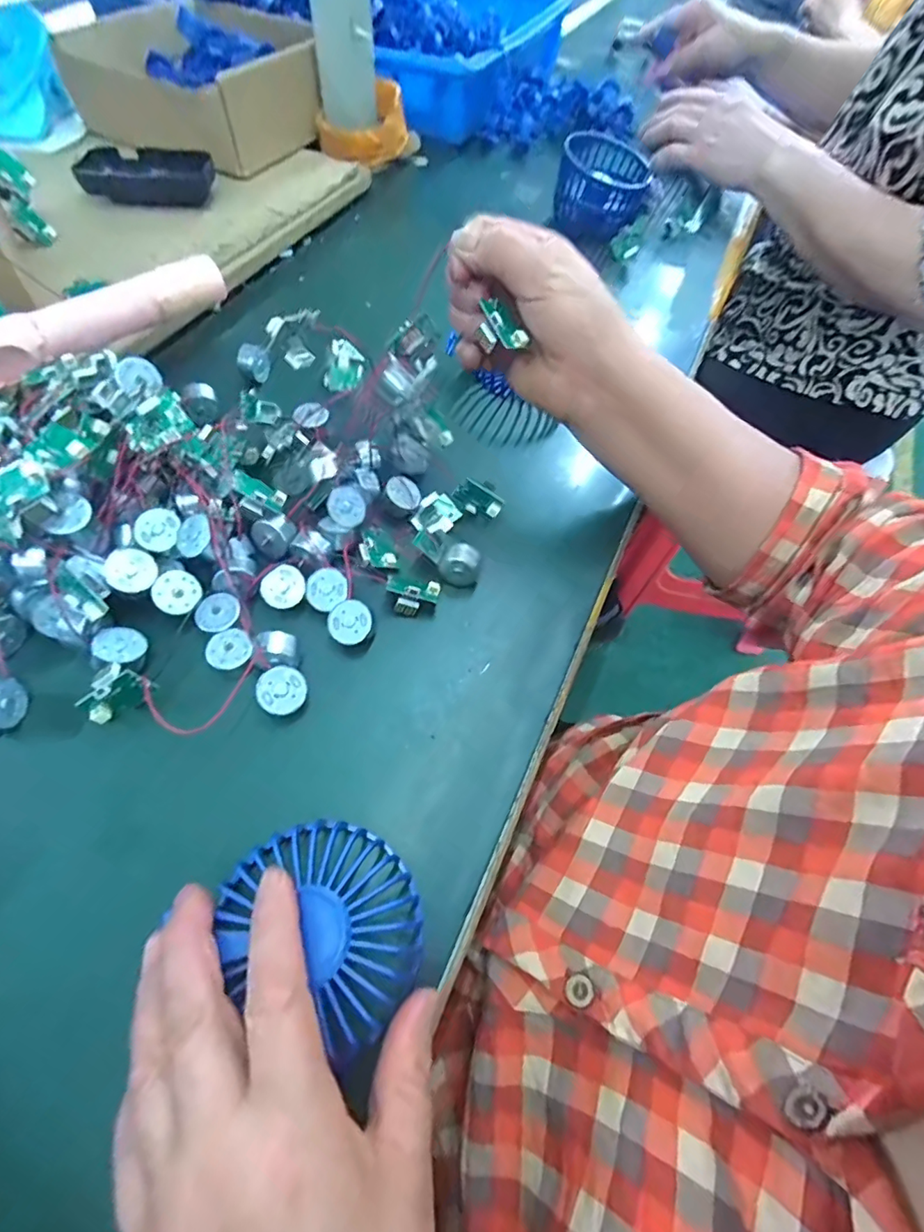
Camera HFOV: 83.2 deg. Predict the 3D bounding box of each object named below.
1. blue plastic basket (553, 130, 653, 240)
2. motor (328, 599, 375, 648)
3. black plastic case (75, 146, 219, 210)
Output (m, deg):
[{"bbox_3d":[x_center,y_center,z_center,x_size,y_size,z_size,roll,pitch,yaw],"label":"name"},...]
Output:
[{"bbox_3d":[0.140,-0.432,0.530,0.084,0.062,0.097,15,60,5],"label":"blue plastic basket"},{"bbox_3d":[-0.061,0.004,0.289,0.024,0.012,0.024,0,86,2],"label":"motor"},{"bbox_3d":[-0.274,-0.389,0.460,0.105,0.024,0.052,-4,60,-6],"label":"black plastic case"}]

